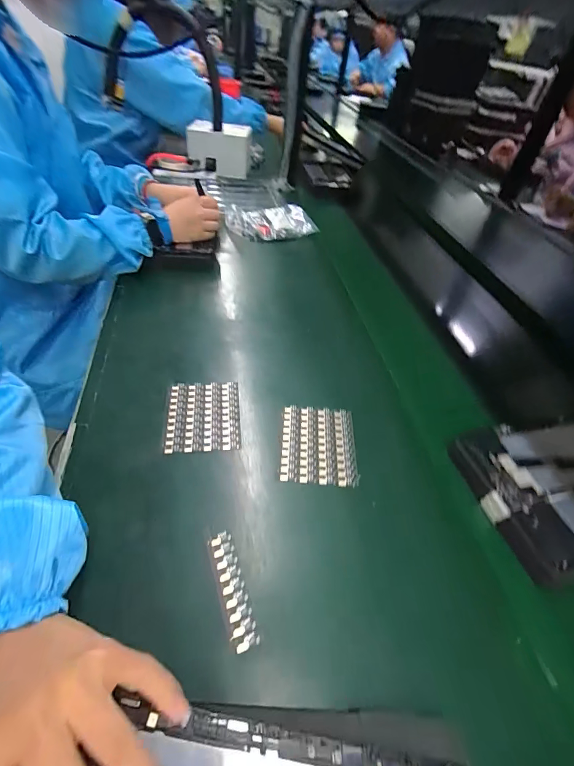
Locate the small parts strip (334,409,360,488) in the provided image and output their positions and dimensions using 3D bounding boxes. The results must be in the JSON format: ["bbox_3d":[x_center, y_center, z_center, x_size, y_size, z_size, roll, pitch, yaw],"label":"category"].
[{"bbox_3d":[0.065,0.070,0.405,0.021,0.010,0.093,7,44,-3],"label":"small parts strip"}]

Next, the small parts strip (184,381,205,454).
[{"bbox_3d":[-0.105,0.036,0.418,0.019,0.005,0.093,-1,45,-10],"label":"small parts strip"}]

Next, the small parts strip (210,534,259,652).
[{"bbox_3d":[-0.045,0.166,0.299,0.021,0.005,0.087,-11,47,-20],"label":"small parts strip"}]

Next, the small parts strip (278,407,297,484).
[{"bbox_3d":[0.002,0.064,0.404,0.017,0.006,0.094,6,44,-4],"label":"small parts strip"}]

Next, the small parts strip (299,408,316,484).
[{"bbox_3d":[0.023,0.066,0.405,0.016,0.007,0.094,7,44,-3],"label":"small parts strip"}]

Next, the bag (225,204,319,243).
[{"bbox_3d":[-0.035,-0.344,0.787,0.175,0.038,0.108,-9,47,-18],"label":"bag"}]

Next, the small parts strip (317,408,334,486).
[{"bbox_3d":[0.043,0.068,0.406,0.016,0.008,0.094,7,44,-3],"label":"small parts strip"}]

